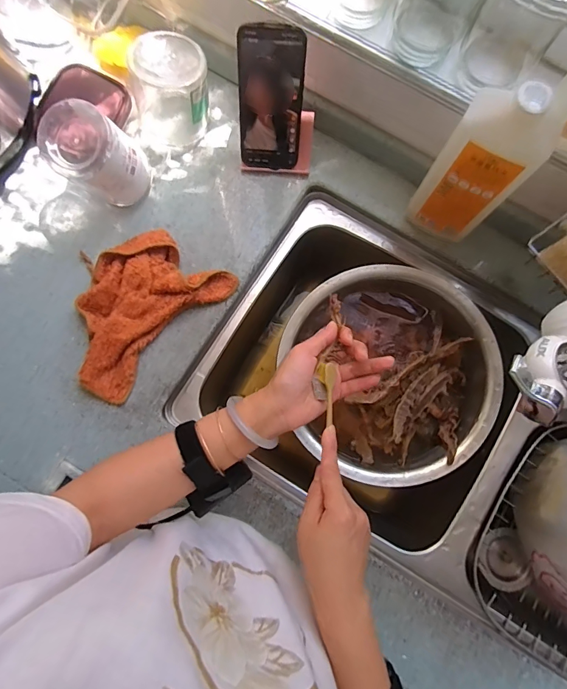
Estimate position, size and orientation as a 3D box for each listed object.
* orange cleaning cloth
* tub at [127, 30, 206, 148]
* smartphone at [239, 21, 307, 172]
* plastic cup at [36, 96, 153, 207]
[{"bbox_3d":[-0.196,-0.055,0.523,0.156,0.034,0.220,43,82,6],"label":"orange cleaning cloth"},{"bbox_3d":[-0.151,-0.333,0.538,0.107,0.100,0.095,-20,81,-5],"label":"tub"},{"bbox_3d":[-0.016,-0.297,0.503,0.077,0.163,0.012,5,52,0],"label":"smartphone"},{"bbox_3d":[-0.228,-0.221,0.501,0.083,0.131,0.083,0,80,-1],"label":"plastic cup"}]

